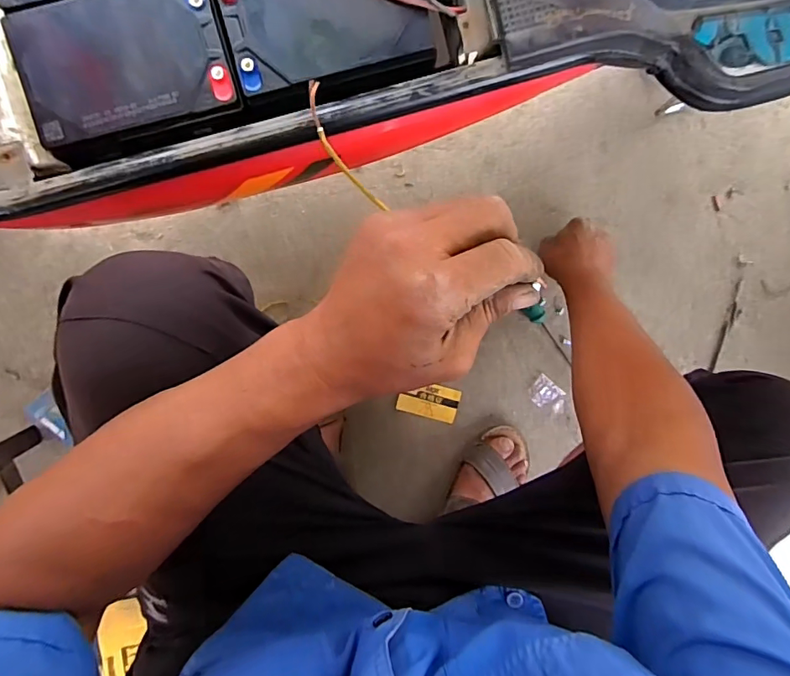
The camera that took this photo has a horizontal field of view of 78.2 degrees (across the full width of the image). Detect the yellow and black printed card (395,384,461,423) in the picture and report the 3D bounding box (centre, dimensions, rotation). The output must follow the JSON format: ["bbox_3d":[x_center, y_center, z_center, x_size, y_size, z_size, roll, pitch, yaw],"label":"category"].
[{"bbox_3d":[0.051,0.093,0.721,0.089,0.010,0.050,15,93,-5],"label":"yellow and black printed card"}]

